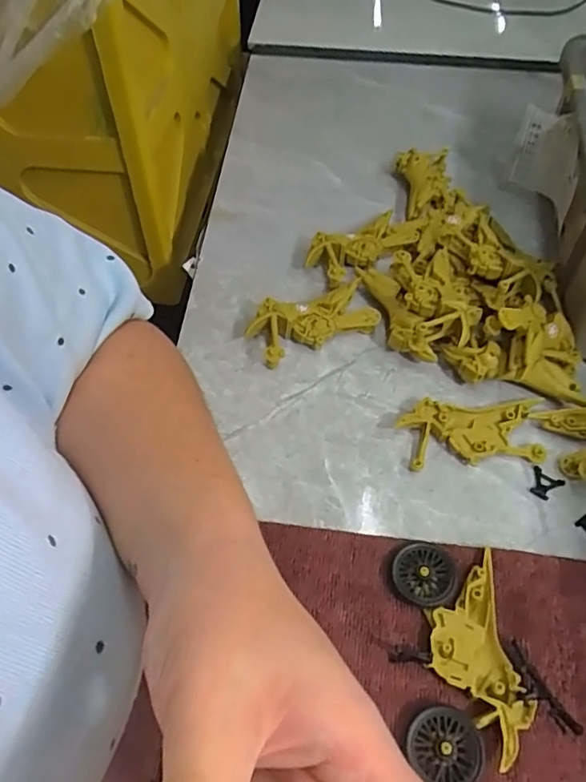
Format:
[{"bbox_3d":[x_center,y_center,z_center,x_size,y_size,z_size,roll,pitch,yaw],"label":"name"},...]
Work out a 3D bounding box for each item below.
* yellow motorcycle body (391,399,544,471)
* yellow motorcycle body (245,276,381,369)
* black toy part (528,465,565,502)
[{"bbox_3d":[0.122,0.028,0.395,0.095,0.015,0.048,-3,53,-2],"label":"yellow motorcycle body"},{"bbox_3d":[0.015,-0.053,0.446,0.093,0.026,0.047,-19,55,-14],"label":"yellow motorcycle body"},{"bbox_3d":[0.166,0.061,0.378,0.020,0.004,0.020,29,58,20],"label":"black toy part"}]

